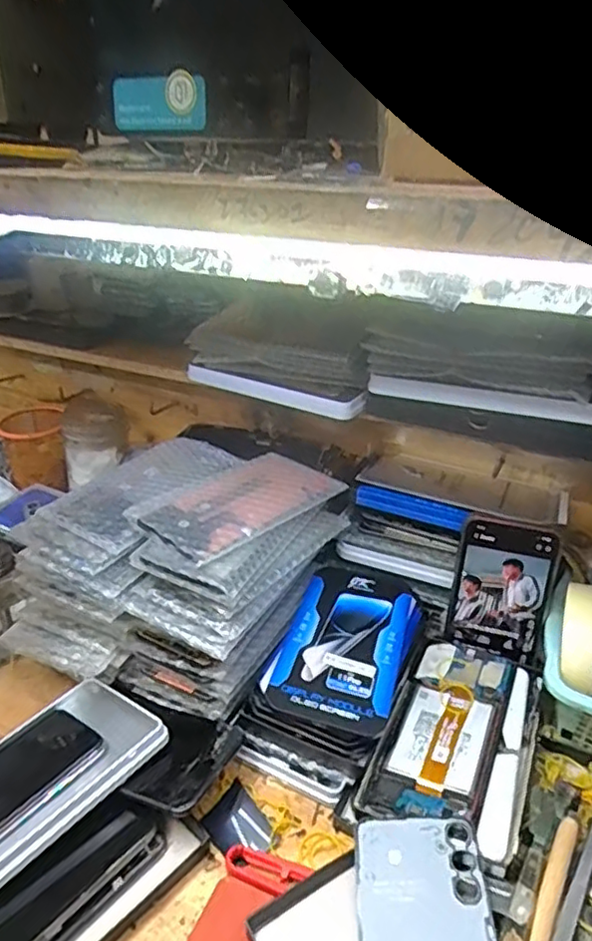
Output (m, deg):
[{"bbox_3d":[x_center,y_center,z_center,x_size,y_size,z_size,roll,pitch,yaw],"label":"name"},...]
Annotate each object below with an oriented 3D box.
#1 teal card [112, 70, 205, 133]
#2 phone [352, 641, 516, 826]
[{"bbox_3d":[-0.074,-0.198,0.336,0.055,0.026,0.008,10,25,18],"label":"teal card"},{"bbox_3d":[0.112,0.188,0.463,0.076,0.014,0.162,15,31,25],"label":"phone"}]

